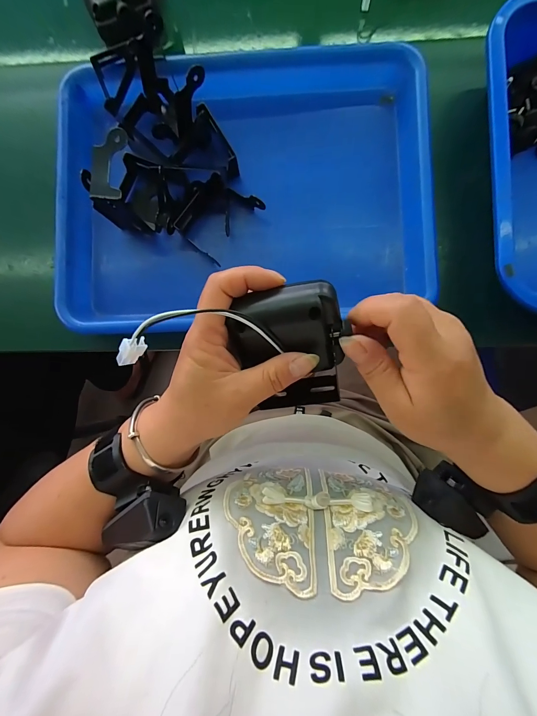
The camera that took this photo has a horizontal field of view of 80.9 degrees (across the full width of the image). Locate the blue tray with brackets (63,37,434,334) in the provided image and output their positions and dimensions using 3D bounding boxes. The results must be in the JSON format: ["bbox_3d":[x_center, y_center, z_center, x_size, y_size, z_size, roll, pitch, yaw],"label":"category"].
[{"bbox_3d":[-0.024,-0.153,0.283,0.328,0.064,0.245,-2,86,5],"label":"blue tray with brackets"}]

